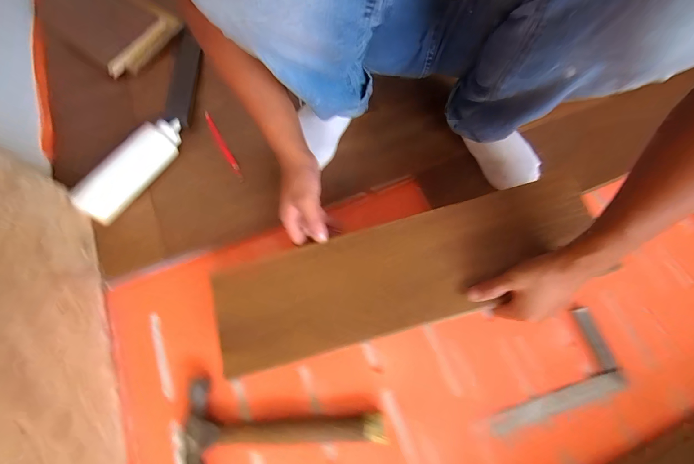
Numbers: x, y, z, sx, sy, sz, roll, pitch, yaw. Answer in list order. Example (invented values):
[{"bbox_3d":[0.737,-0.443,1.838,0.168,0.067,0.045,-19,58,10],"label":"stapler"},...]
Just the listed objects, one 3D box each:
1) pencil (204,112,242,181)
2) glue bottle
[{"bbox_3d":[-0.238,-0.167,0.605,0.014,0.008,0.170,-29,75,-10],"label":"pencil"},{"bbox_3d":[-0.374,-0.114,0.558,0.059,0.057,0.212,31,73,11],"label":"glue bottle"}]

